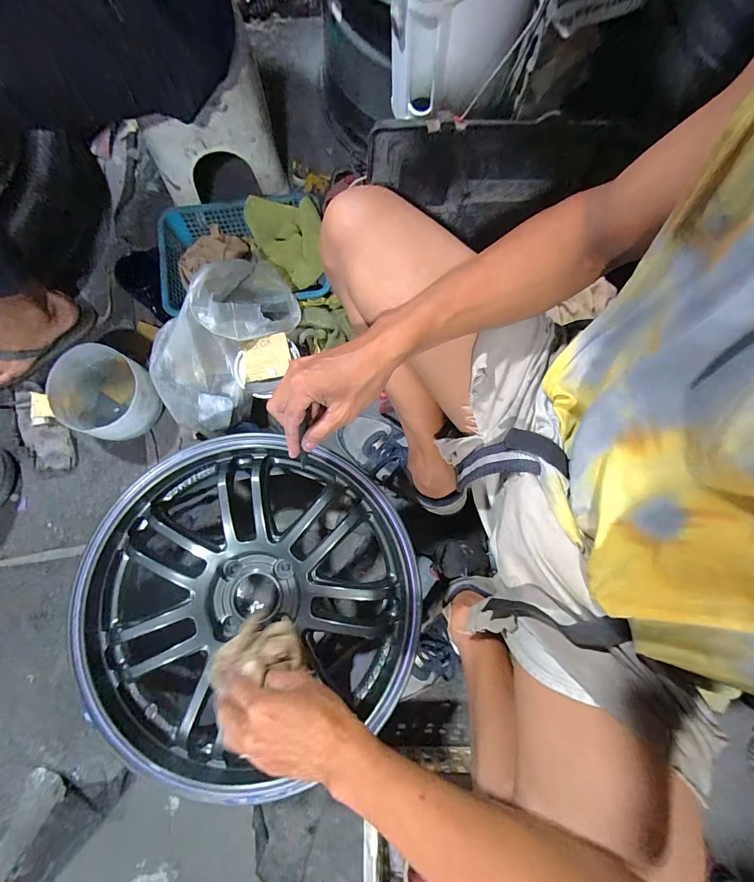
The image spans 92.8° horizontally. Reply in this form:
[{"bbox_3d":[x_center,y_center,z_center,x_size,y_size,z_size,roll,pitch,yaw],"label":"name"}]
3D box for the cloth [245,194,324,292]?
[{"bbox_3d":[-0.160,-0.379,0.674,0.122,0.050,0.175,-27,83,-7],"label":"cloth"}]

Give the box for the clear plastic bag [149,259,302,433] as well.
[{"bbox_3d":[-0.260,-0.171,0.599,0.156,0.133,0.294,33,96,5],"label":"clear plastic bag"}]

